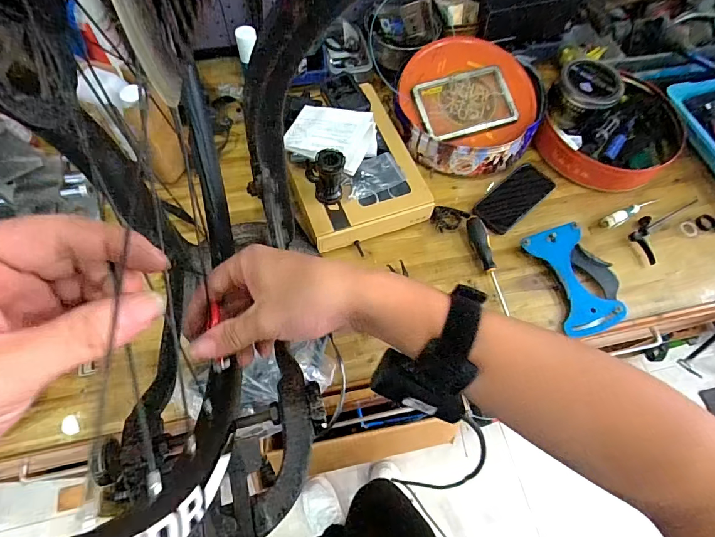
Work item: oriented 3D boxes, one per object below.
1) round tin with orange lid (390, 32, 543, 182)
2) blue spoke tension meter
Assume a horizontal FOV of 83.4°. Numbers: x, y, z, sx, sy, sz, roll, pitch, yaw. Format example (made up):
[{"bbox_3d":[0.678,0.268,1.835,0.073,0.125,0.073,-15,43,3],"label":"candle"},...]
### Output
[{"bbox_3d":[0.224,-0.325,0.802,0.268,0.107,0.279,1,65,-2],"label":"round tin with orange lid"},{"bbox_3d":[0.385,0.014,0.699,0.123,0.023,0.191,-17,67,-11],"label":"blue spoke tension meter"}]

